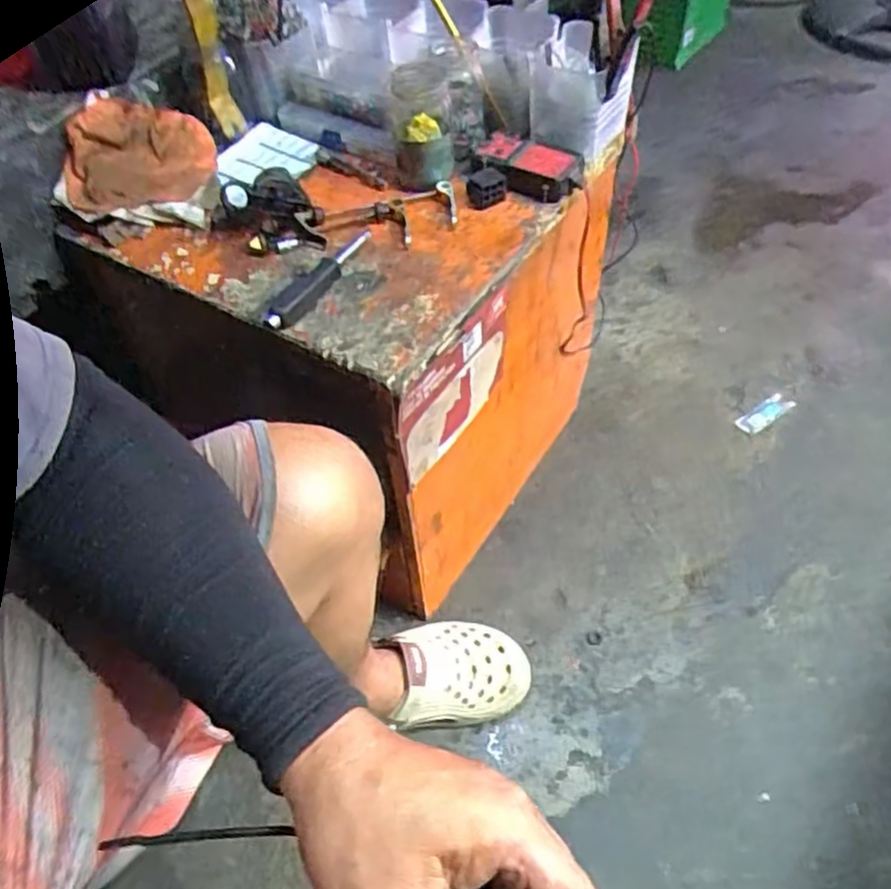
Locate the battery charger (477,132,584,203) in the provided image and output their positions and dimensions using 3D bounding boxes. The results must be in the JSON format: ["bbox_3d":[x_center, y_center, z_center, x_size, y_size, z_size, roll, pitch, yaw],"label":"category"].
[{"bbox_3d":[0.087,-0.289,0.744,0.113,0.031,0.052,23,58,19],"label":"battery charger"}]

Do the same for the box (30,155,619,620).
[{"bbox_3d":[-0.068,-0.121,0.930,0.379,0.485,0.435,28,60,22],"label":"box"}]

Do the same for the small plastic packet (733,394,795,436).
[{"bbox_3d":[0.511,-0.049,1.152,0.104,0.005,0.035,-27,57,-16],"label":"small plastic packet"}]

